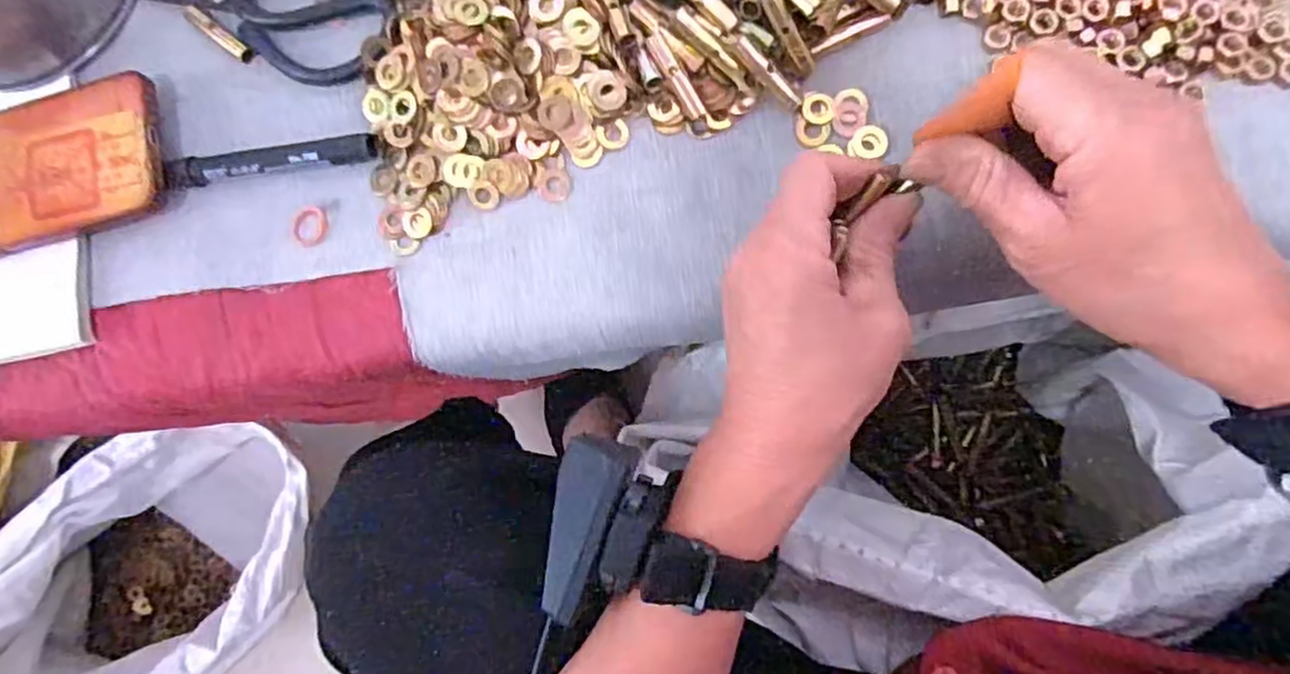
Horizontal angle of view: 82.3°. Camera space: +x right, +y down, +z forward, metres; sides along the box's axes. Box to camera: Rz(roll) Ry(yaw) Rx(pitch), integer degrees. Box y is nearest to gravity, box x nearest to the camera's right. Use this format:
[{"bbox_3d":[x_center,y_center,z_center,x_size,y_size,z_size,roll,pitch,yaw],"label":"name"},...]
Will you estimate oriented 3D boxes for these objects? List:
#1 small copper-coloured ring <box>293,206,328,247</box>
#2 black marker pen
[{"bbox_3d":[-0.177,-0.058,0.391,0.018,0.004,0.021,-6,83,8],"label":"small copper-coloured ring"},{"bbox_3d":[-0.195,-0.094,0.386,0.112,0.013,0.017,-8,83,8],"label":"black marker pen"}]

